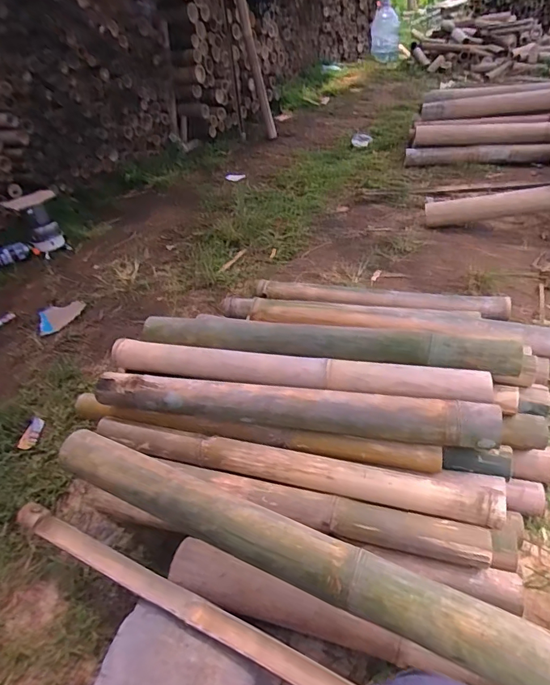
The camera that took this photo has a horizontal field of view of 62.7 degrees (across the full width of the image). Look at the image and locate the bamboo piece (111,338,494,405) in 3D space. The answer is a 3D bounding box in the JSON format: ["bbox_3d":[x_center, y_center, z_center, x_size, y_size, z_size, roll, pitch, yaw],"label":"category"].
[{"bbox_3d":[0.012,0.058,0.813,0.689,0.068,0.071,7,39,15],"label":"bamboo piece"}]

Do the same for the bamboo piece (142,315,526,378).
[{"bbox_3d":[0.069,-0.001,0.827,0.696,0.070,0.085,7,39,15],"label":"bamboo piece"}]

